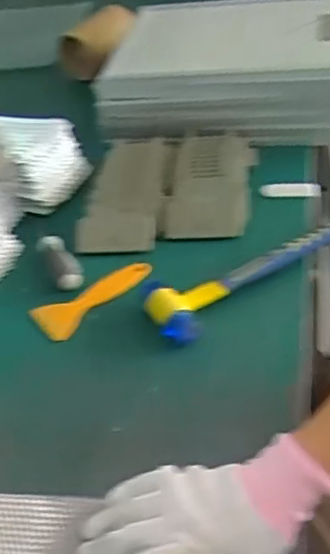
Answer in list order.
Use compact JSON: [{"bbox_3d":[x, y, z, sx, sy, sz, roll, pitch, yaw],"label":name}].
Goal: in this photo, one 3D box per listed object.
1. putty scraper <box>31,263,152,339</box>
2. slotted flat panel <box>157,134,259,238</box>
[{"bbox_3d":[-0.072,0.022,0.637,0.132,0.017,0.053,-24,46,-16],"label":"putty scraper"},{"bbox_3d":[0.055,-0.123,0.738,0.112,0.033,0.180,-2,44,7],"label":"slotted flat panel"}]

